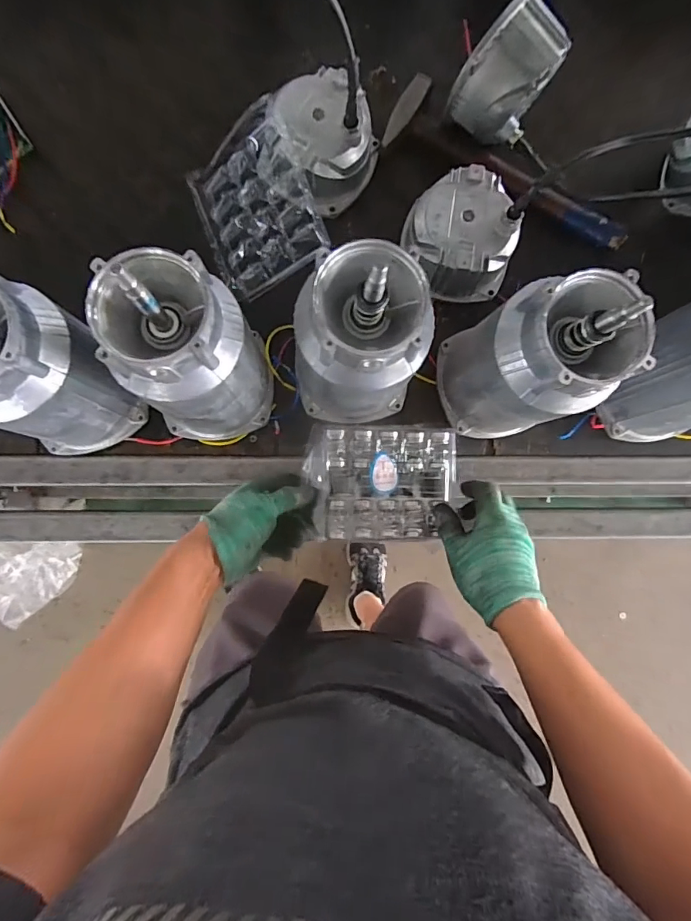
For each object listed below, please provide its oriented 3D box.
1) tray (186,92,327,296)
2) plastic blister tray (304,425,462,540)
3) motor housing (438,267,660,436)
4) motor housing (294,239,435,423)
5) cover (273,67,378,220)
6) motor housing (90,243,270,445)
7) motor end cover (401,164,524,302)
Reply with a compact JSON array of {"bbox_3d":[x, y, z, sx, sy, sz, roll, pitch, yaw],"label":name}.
[{"bbox_3d":[-0.102,-0.285,0.525,0.132,0.022,0.178,-25,87,29],"label":"tray"},{"bbox_3d":[0.042,0.024,0.522,0.171,0.032,0.128,1,87,-3],"label":"plastic blister tray"},{"bbox_3d":[0.178,-0.090,0.456,0.119,0.224,0.109,-4,87,-3],"label":"motor housing"},{"bbox_3d":[0.009,-0.102,0.425,0.108,0.223,0.101,0,87,-3],"label":"motor housing"},{"bbox_3d":[-0.024,-0.369,0.538,0.116,0.077,0.123,42,86,0],"label":"cover"},{"bbox_3d":[-0.142,-0.090,0.442,0.119,0.231,0.119,-3,87,-3],"label":"motor housing"},{"bbox_3d":[0.132,-0.256,0.531,0.122,0.071,0.130,-3,87,-3],"label":"motor end cover"}]

